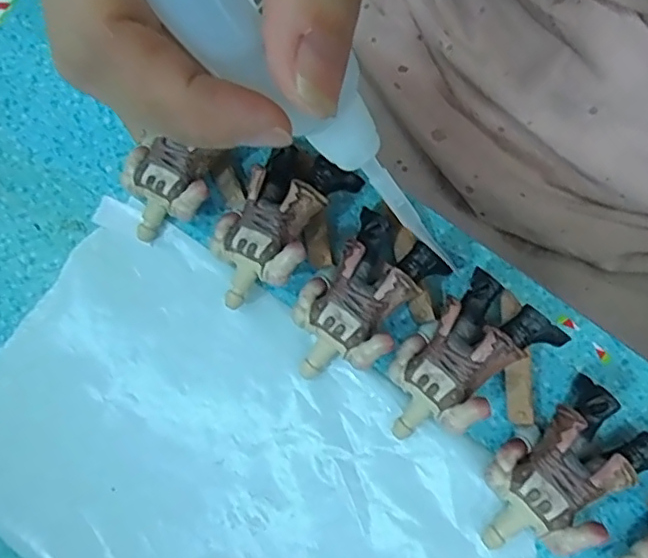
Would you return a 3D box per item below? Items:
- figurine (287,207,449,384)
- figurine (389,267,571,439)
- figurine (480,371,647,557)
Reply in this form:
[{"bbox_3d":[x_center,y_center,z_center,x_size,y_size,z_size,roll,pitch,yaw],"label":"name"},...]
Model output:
[{"bbox_3d":[0.011,0.009,0.201,0.035,0.022,0.055,37,80,9],"label":"figurine"},{"bbox_3d":[0.044,0.028,0.193,0.056,0.026,0.032,-43,79,-8],"label":"figurine"},{"bbox_3d":[0.075,0.062,0.186,0.059,0.022,0.033,-44,79,-8],"label":"figurine"}]

